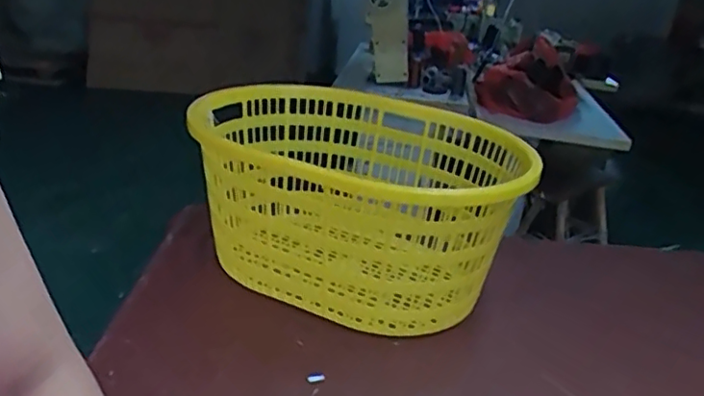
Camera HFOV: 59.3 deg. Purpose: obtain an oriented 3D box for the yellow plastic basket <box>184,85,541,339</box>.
[{"bbox_3d":[0.001,-0.004,1.165,0.616,0.304,0.452,21,28,31],"label":"yellow plastic basket"}]

